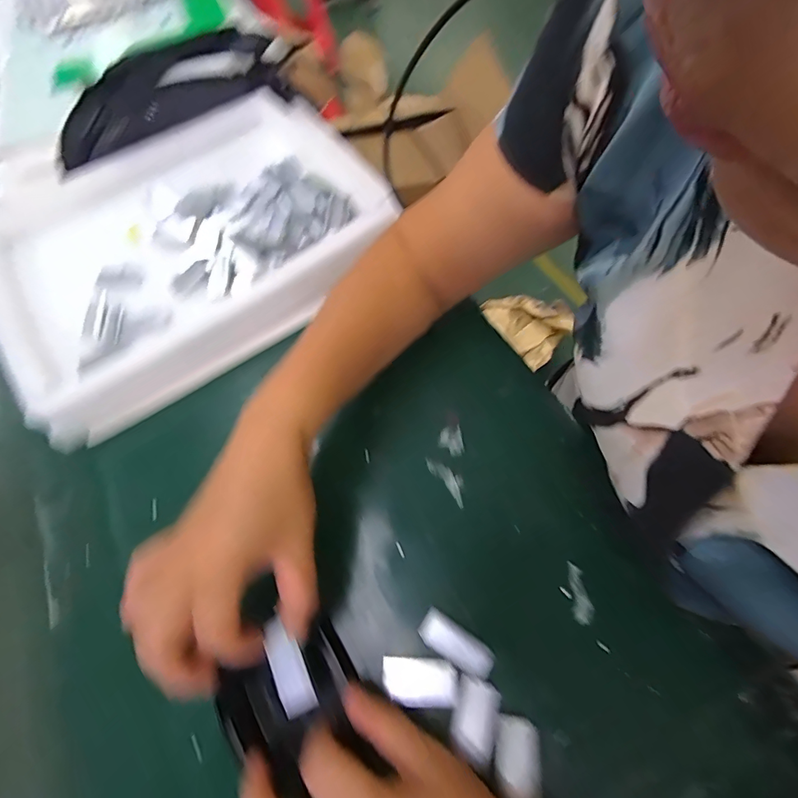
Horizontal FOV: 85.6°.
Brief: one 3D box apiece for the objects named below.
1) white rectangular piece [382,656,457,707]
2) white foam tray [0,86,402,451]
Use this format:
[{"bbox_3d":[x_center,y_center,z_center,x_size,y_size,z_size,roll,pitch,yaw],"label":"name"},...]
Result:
[{"bbox_3d":[0.012,0.174,0.266,0.045,0.009,0.024,1,63,5],"label":"white rectangular piece"},{"bbox_3d":[-0.209,-0.179,0.452,0.396,0.043,0.312,-34,66,-12],"label":"white foam tray"}]

